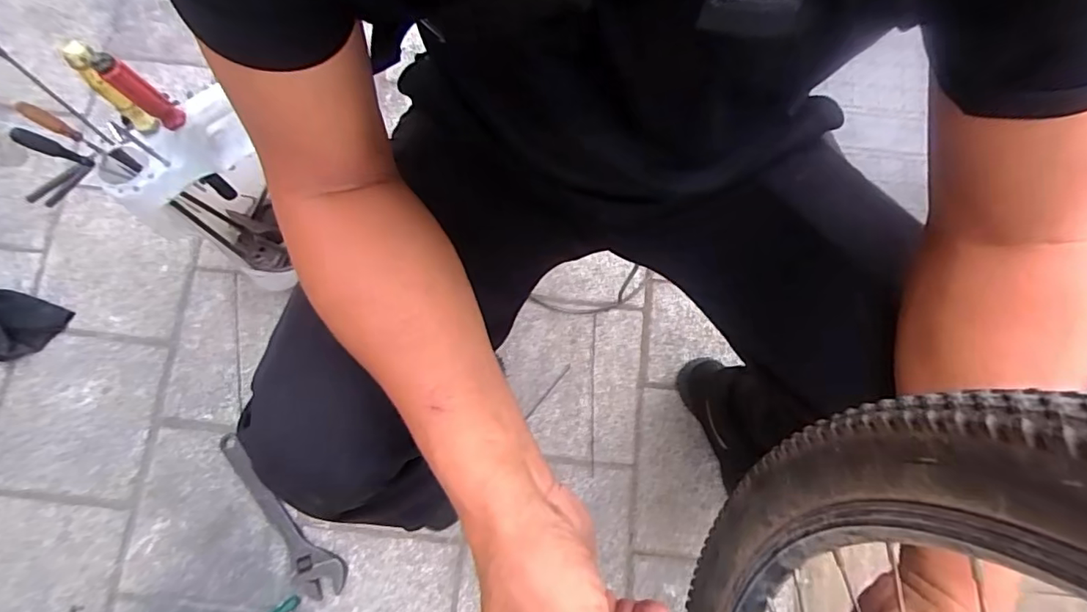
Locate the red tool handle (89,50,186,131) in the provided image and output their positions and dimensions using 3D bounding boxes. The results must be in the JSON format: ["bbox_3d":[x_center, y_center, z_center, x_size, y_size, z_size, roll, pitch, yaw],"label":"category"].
[{"bbox_3d":[-0.402,-0.213,0.549,0.030,0.097,0.025,35,79,8],"label":"red tool handle"}]

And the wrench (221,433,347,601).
[{"bbox_3d":[-0.413,0.325,0.841,0.068,0.022,0.297,-44,81,-10],"label":"wrench"}]

